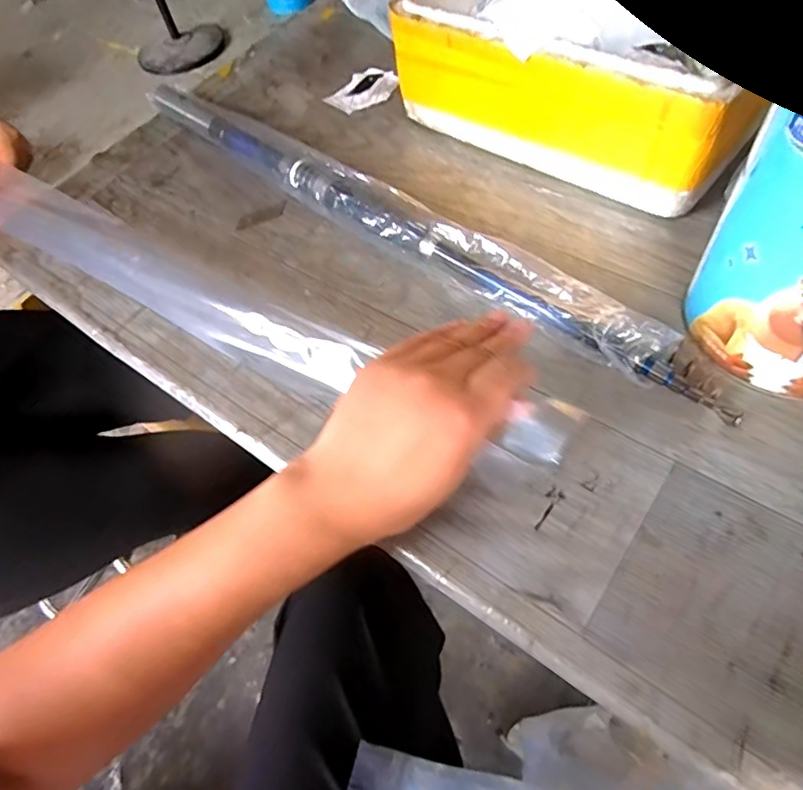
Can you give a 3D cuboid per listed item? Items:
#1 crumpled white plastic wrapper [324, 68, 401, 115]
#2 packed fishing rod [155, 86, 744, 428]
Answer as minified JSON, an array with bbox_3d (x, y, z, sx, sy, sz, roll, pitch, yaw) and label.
[{"bbox_3d":[-0.038,-0.318,0.577,0.055,0.008,0.078,27,67,22],"label":"crumpled white plastic wrapper"},{"bbox_3d":[-0.023,-0.149,0.446,0.596,0.041,0.056,34,69,26],"label":"packed fishing rod"}]

